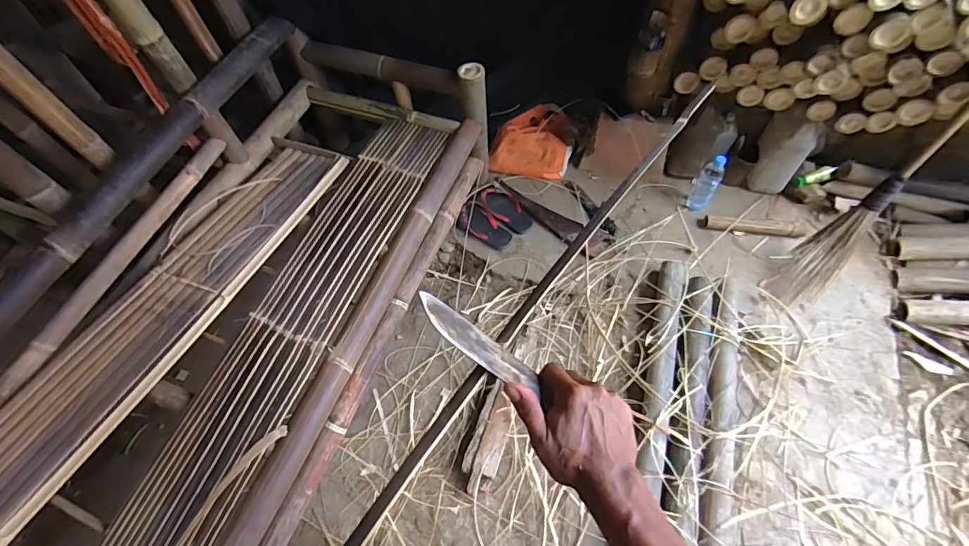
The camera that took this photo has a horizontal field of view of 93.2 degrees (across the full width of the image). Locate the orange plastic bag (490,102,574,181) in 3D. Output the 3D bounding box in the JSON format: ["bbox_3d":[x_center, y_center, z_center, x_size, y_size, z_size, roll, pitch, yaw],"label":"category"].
[{"bbox_3d":[0.175,-0.471,1.660,0.277,0.118,0.237,9,60,9],"label":"orange plastic bag"}]

